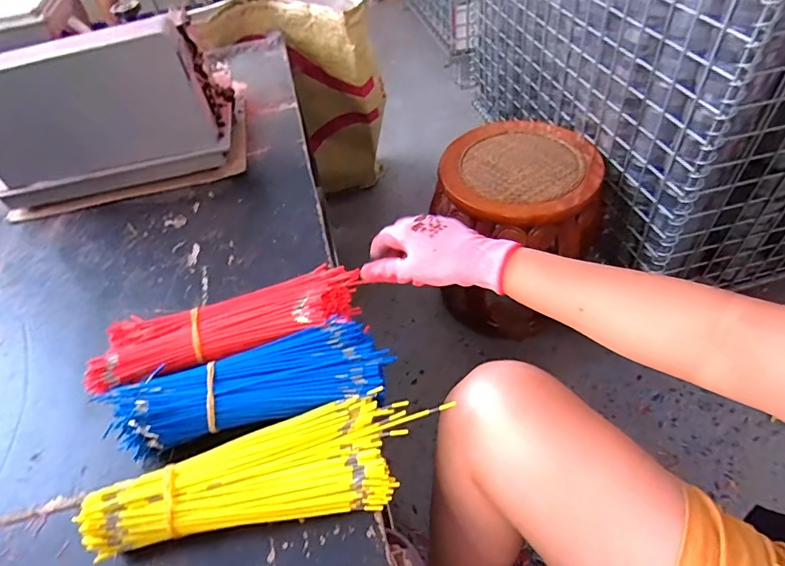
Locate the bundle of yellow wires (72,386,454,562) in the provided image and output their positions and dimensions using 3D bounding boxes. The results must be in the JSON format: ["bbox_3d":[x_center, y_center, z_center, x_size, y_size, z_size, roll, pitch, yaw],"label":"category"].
[{"bbox_3d":[-0.098,0.160,0.404,0.300,0.041,0.085,-13,49,-4],"label":"bundle of yellow wires"}]

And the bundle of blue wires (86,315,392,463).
[{"bbox_3d":[-0.131,0.097,0.454,0.248,0.047,0.086,-12,49,-4],"label":"bundle of blue wires"}]

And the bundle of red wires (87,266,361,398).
[{"bbox_3d":[-0.168,0.041,0.494,0.270,0.034,0.081,-17,49,-10],"label":"bundle of red wires"}]

